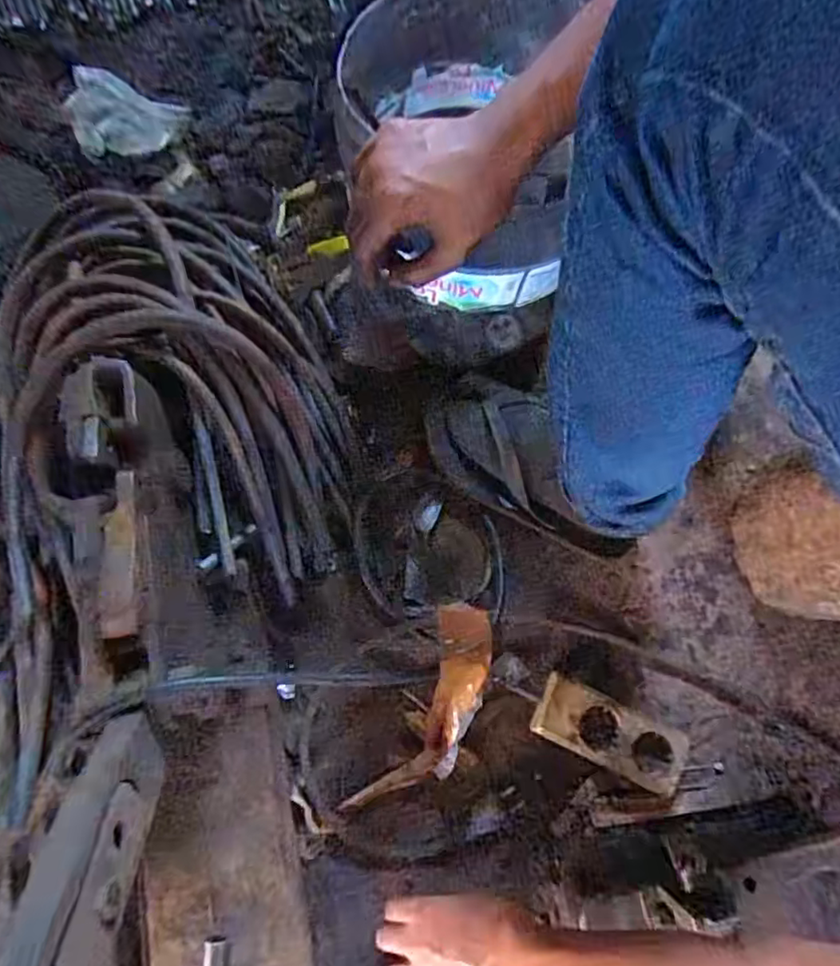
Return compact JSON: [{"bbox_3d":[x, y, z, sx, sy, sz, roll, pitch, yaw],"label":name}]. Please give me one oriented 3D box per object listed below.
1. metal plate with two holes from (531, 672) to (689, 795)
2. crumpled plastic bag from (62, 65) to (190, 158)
[{"bbox_3d":[0.181,0.240,0.566,0.141,0.039,0.056,25,76,7],"label":"metal plate with two holes"},{"bbox_3d":[-0.383,-0.463,0.742,0.161,0.042,0.119,13,75,4],"label":"crumpled plastic bag"}]

